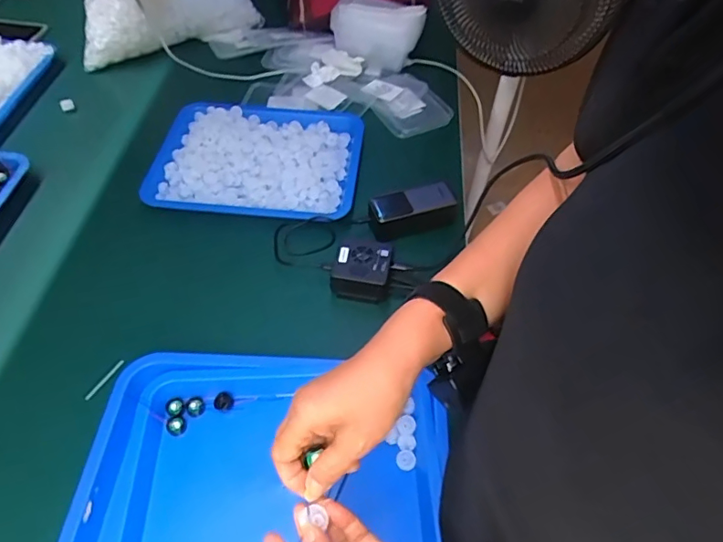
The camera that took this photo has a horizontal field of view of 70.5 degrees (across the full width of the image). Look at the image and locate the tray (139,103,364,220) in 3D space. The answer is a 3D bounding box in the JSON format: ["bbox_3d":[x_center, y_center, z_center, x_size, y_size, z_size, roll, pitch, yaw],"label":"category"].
[{"bbox_3d":[-0.168,-0.190,0.845,0.328,0.047,0.255,4,53,1],"label":"tray"}]

